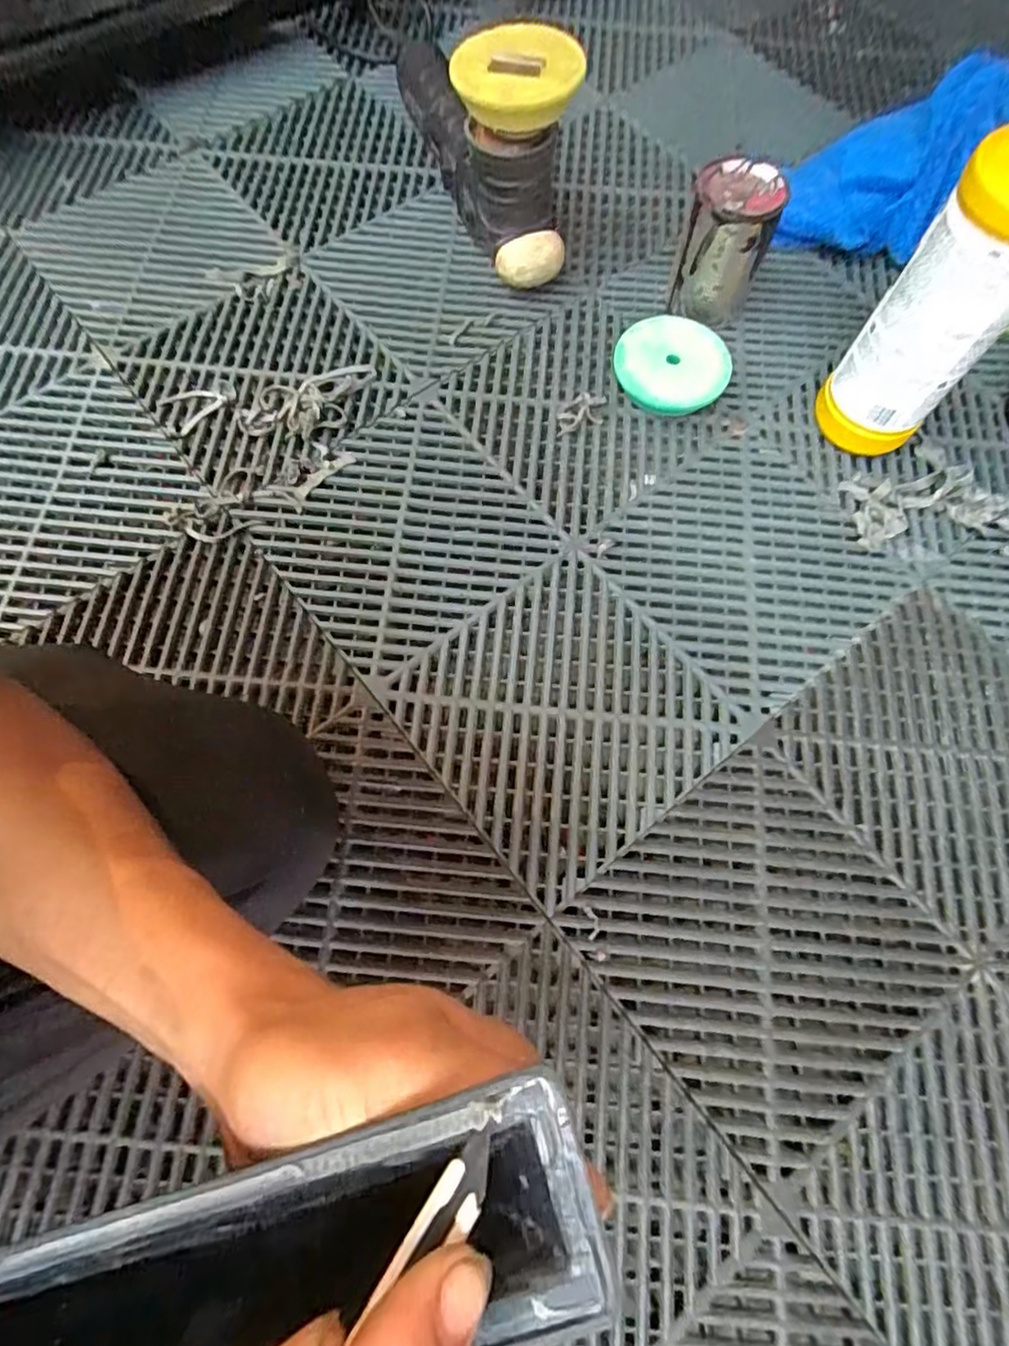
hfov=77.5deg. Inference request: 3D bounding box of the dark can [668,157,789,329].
[{"bbox_3d":[0.190,-0.371,0.551,0.070,0.105,0.069,9,70,2],"label":"dark can"}]

